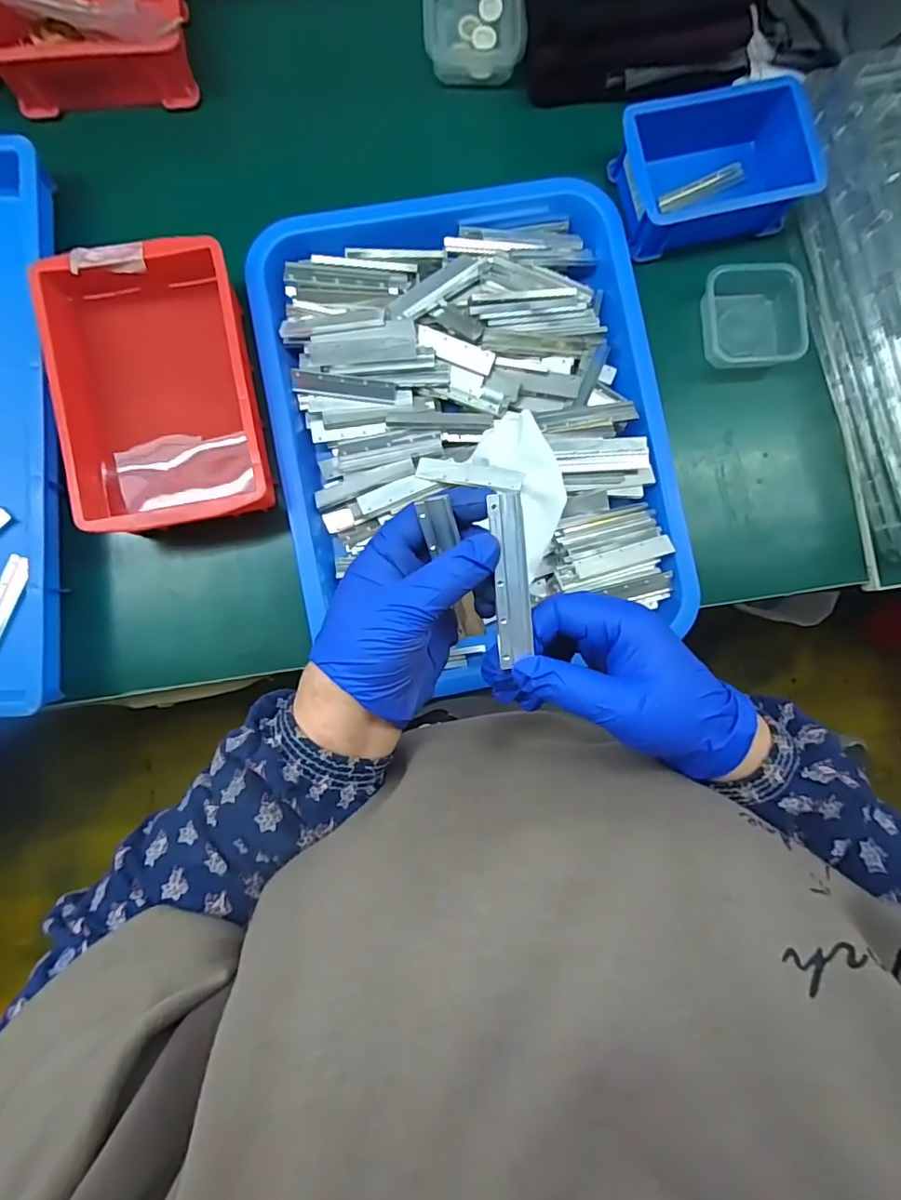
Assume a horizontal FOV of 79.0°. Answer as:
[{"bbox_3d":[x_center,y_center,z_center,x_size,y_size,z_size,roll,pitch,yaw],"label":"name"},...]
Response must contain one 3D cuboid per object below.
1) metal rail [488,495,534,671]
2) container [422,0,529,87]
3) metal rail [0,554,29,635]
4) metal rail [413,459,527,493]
[{"bbox_3d":[0.029,-0.011,0.259,0.017,0.005,0.078,-4,95,-6],"label":"metal rail"},{"bbox_3d":[0.013,-0.482,0.454,0.079,0.036,0.084,-11,88,-6],"label":"container"},{"bbox_3d":[-0.352,0.005,0.427,0.014,0.008,0.082,20,85,-4],"label":"metal rail"},{"bbox_3d":[0.014,-0.095,0.415,0.082,0.008,0.017,12,86,16],"label":"metal rail"}]

